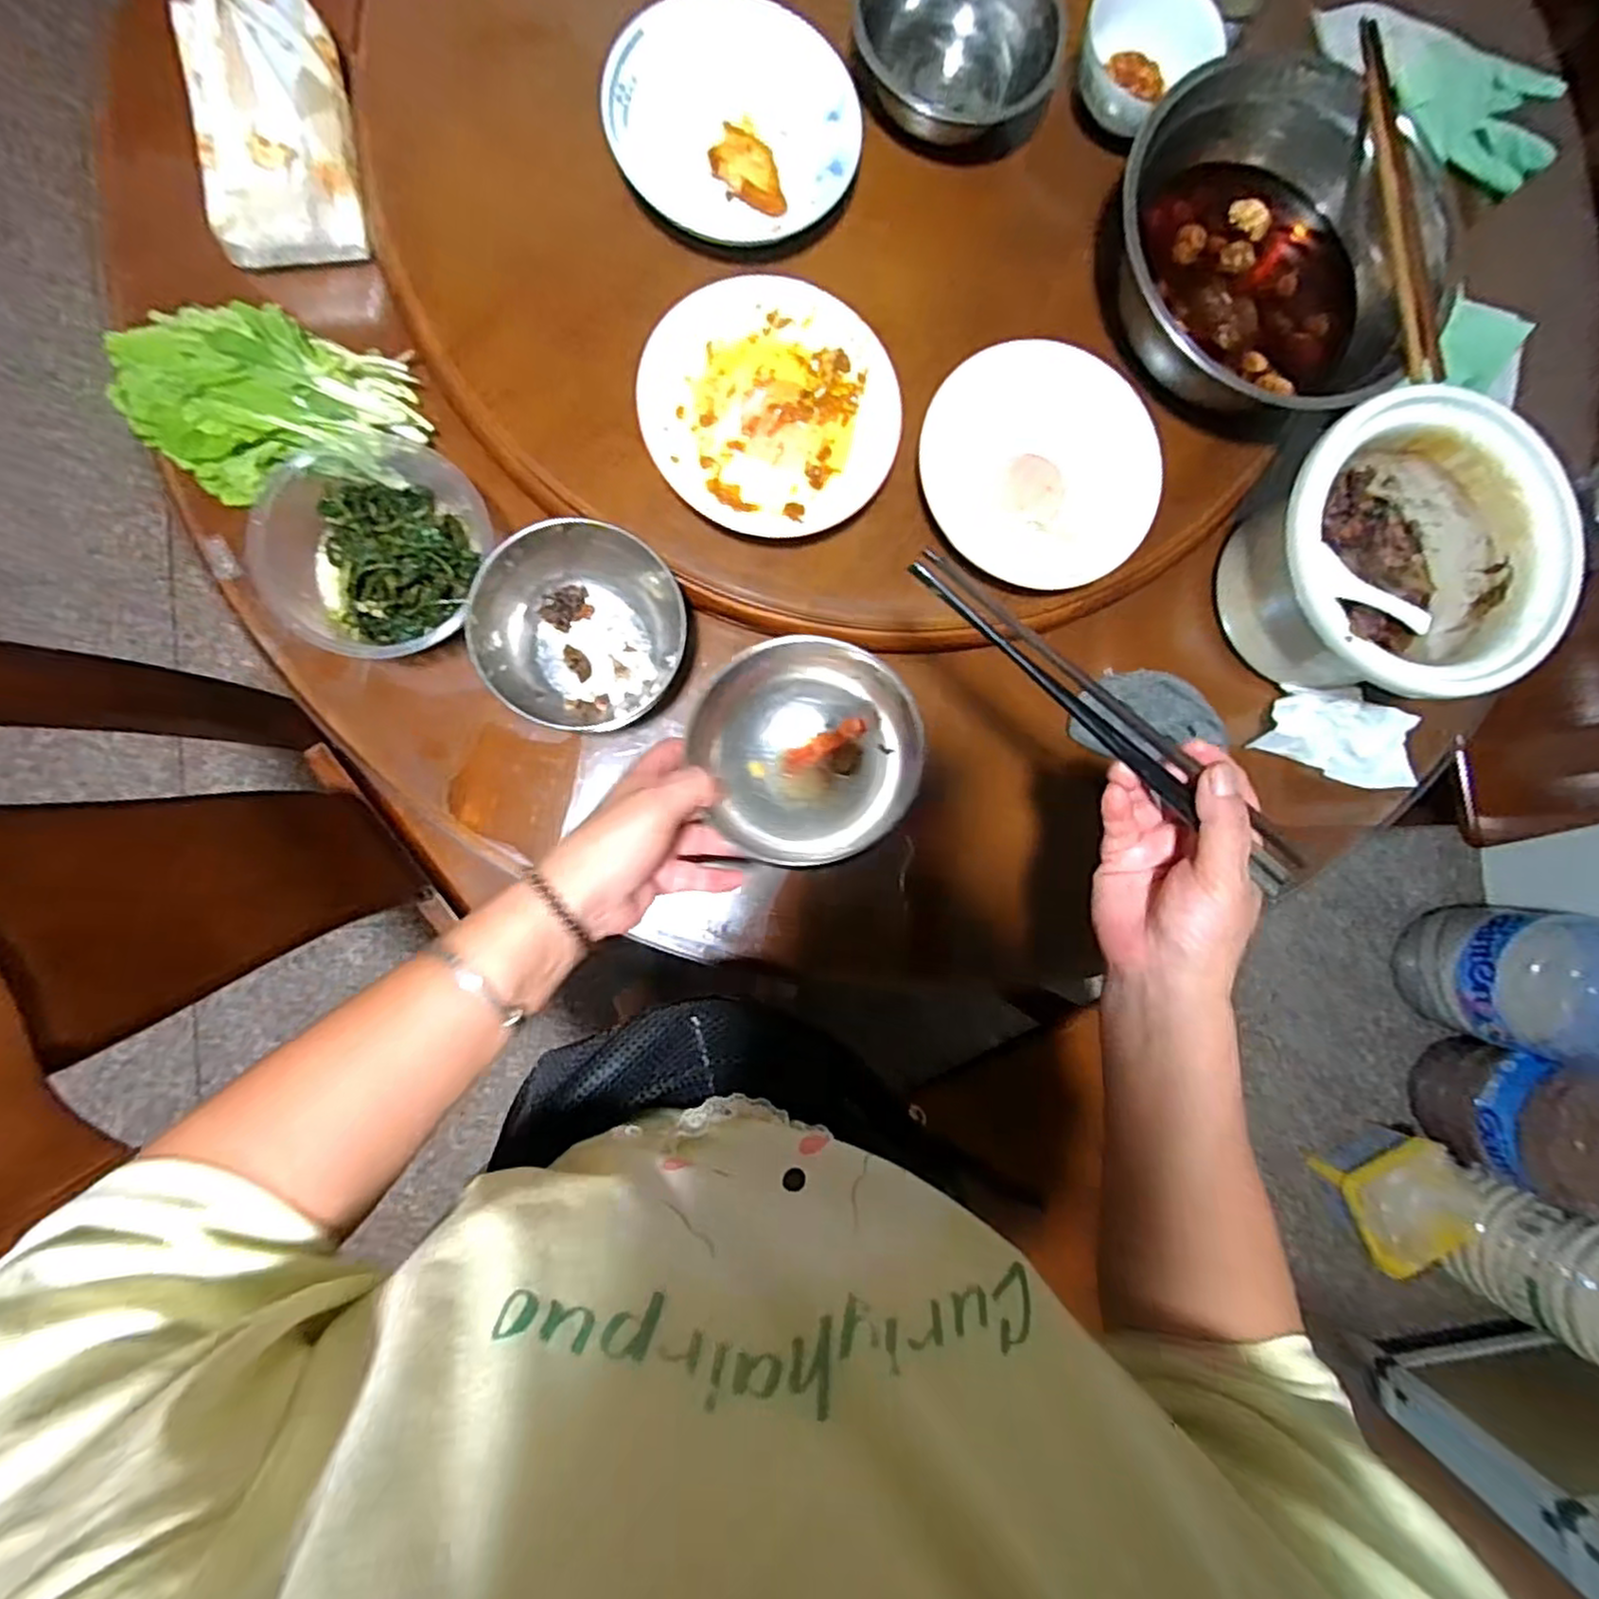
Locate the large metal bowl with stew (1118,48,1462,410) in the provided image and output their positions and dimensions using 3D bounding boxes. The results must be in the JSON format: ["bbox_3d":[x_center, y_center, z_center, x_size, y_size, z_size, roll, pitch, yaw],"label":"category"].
[{"bbox_3d":[0.351,-0.401,0.540,0.218,0.086,0.232,0,87,-7],"label":"large metal bowl with stew"}]

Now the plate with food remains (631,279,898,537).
[{"bbox_3d":[-0.019,-0.275,0.513,0.173,0.026,0.166,0,87,-7],"label":"plate with food remains"}]

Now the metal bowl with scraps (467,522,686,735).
[{"bbox_3d":[-0.156,-0.123,0.518,0.139,0.075,0.128,0,87,-7],"label":"metal bowl with scraps"}]

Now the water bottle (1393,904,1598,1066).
[{"bbox_3d":[1.254,0.307,1.214,0.194,0.455,0.235,5,87,-6],"label":"water bottle"}]

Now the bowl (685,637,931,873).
[{"bbox_3d":[0.002,-0.027,0.407,0.118,0.072,0.120,0,87,-7],"label":"bowl"}]

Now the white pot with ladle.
[{"bbox_3d":[0.426,-0.172,0.549,0.192,0.127,0.195,0,87,-7],"label":"white pot with ladle"}]

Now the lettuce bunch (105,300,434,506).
[{"bbox_3d":[-0.372,-0.278,0.501,0.195,0.057,0.107,-16,89,-7],"label":"lettuce bunch"}]

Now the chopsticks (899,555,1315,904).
[{"bbox_3d":[0.153,-0.038,0.359,0.244,0.028,0.027,38,84,-6],"label":"chopsticks"}]

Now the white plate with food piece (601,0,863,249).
[{"bbox_3d":[-0.045,-0.487,0.519,0.172,0.025,0.163,0,87,-7],"label":"white plate with food piece"}]

